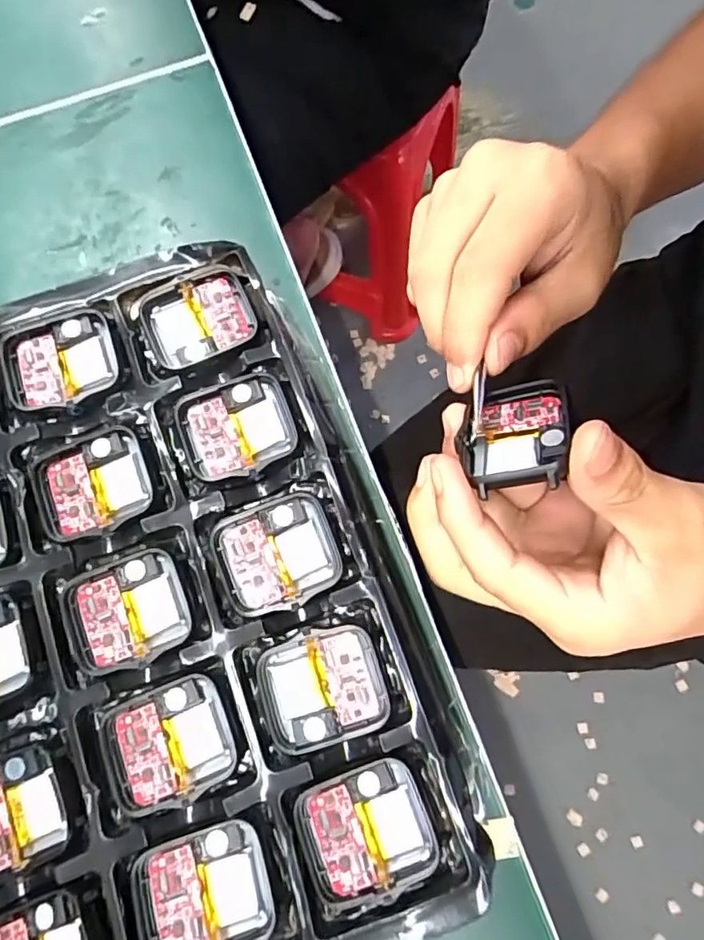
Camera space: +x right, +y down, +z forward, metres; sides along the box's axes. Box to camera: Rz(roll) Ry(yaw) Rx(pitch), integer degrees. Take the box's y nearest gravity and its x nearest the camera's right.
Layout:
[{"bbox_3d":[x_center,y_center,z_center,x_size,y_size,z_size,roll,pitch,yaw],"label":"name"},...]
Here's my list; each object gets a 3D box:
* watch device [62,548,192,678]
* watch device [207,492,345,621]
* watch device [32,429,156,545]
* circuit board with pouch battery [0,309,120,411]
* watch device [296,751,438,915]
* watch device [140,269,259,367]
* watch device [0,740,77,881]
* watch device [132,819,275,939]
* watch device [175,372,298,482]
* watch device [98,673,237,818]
[{"bbox_3d":[-0.082,0.051,0.207,0.041,0.006,0.037,-18,77,-3],"label":"watch device"},{"bbox_3d":[-0.028,0.030,0.207,0.043,0.008,0.037,-20,77,-3],"label":"watch device"},{"bbox_3d":[-0.099,0.006,0.217,0.042,0.006,0.038,-19,77,-3],"label":"watch device"},{"bbox_3d":[-0.116,-0.043,0.225,0.043,0.004,0.036,-18,77,-3],"label":"circuit board with pouch battery"},{"bbox_3d":[0.004,0.119,0.187,0.042,0.007,0.036,-23,77,-4],"label":"watch device"},{"bbox_3d":[-0.063,-0.061,0.232,0.043,0.007,0.034,-23,77,-4],"label":"watch device"},{"bbox_3d":[-0.117,0.116,0.193,0.044,0.005,0.035,-23,77,-4],"label":"watch device"},{"bbox_3d":[-0.049,0.137,0.183,0.041,0.005,0.037,-18,77,-3],"label":"watch device"},{"bbox_3d":[-0.045,-0.017,0.222,0.042,0.007,0.037,-18,77,-3],"label":"watch device"},{"bbox_3d":[-0.064,0.095,0.198,0.042,0.007,0.037,-21,77,-3],"label":"watch device"}]

